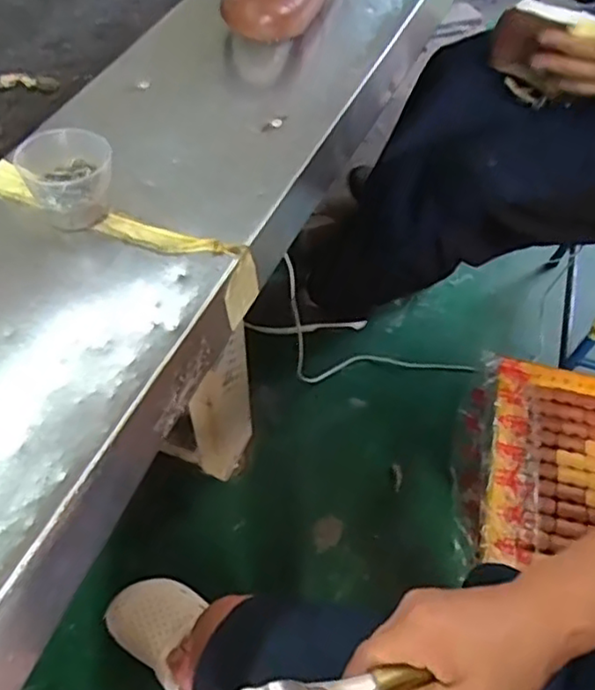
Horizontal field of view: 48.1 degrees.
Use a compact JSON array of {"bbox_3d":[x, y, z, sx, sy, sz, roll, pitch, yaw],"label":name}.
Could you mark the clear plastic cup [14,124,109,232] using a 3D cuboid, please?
[{"bbox_3d":[-0.164,-0.122,0.488,0.061,0.053,0.059,0,53,0],"label":"clear plastic cup"}]

